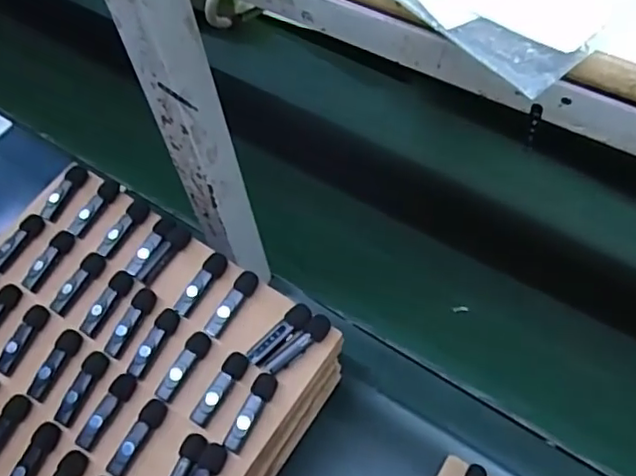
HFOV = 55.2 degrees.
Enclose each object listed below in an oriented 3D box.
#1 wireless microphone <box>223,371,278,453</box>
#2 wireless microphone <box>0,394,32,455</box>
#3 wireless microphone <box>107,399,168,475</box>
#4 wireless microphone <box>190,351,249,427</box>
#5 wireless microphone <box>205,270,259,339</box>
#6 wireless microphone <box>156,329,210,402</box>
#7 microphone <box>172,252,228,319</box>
[{"bbox_3d":[-0.054,0.142,0.496,0.018,0.016,0.065,19,60,17],"label":"wireless microphone"},{"bbox_3d":[-0.270,0.165,0.517,0.018,0.019,0.065,20,60,17],"label":"wireless microphone"},{"bbox_3d":[-0.148,0.164,0.499,0.018,0.018,0.065,18,60,16],"label":"wireless microphone"},{"bbox_3d":[-0.083,0.124,0.508,0.019,0.011,0.066,29,63,22],"label":"wireless microphone"},{"bbox_3d":[-0.077,0.057,0.539,0.014,0.019,0.064,29,63,22],"label":"wireless microphone"},{"bbox_3d":[-0.115,0.109,0.521,0.016,0.019,0.063,24,62,19],"label":"wireless microphone"},{"bbox_3d":[-0.107,0.041,0.552,0.016,0.017,0.064,29,63,22],"label":"microphone"}]

